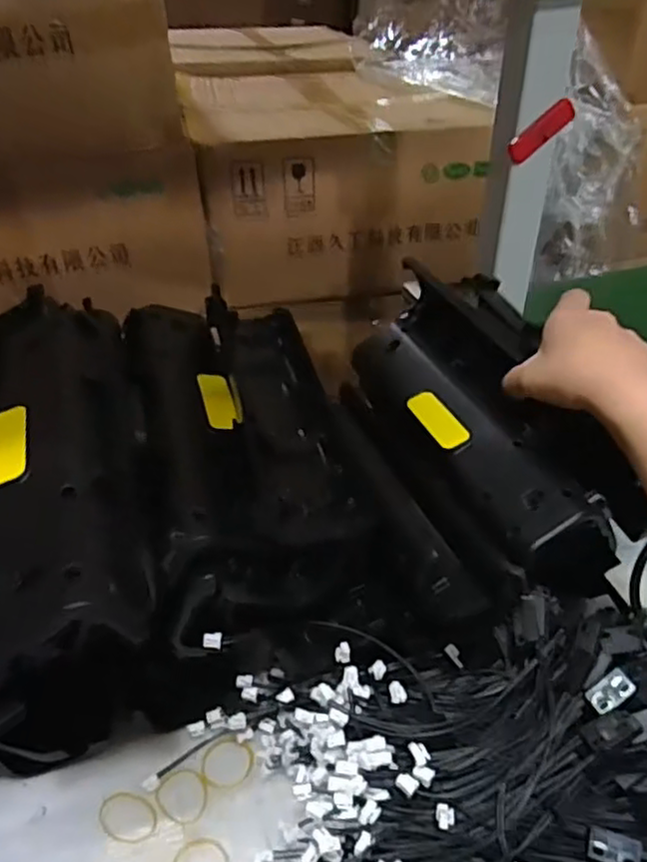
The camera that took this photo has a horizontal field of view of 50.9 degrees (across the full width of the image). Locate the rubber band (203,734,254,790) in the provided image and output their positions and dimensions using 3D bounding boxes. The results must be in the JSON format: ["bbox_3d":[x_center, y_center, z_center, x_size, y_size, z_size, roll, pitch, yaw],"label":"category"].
[{"bbox_3d":[-0.057,0.198,0.406,0.030,0.004,0.030,0,38,0],"label":"rubber band"}]

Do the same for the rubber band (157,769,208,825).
[{"bbox_3d":[-0.081,0.209,0.391,0.027,0.004,0.029,0,38,0],"label":"rubber band"}]

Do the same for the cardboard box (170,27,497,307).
[{"bbox_3d":[-0.032,-0.516,1.280,0.422,0.225,0.618,-8,38,-9],"label":"cardboard box"}]

